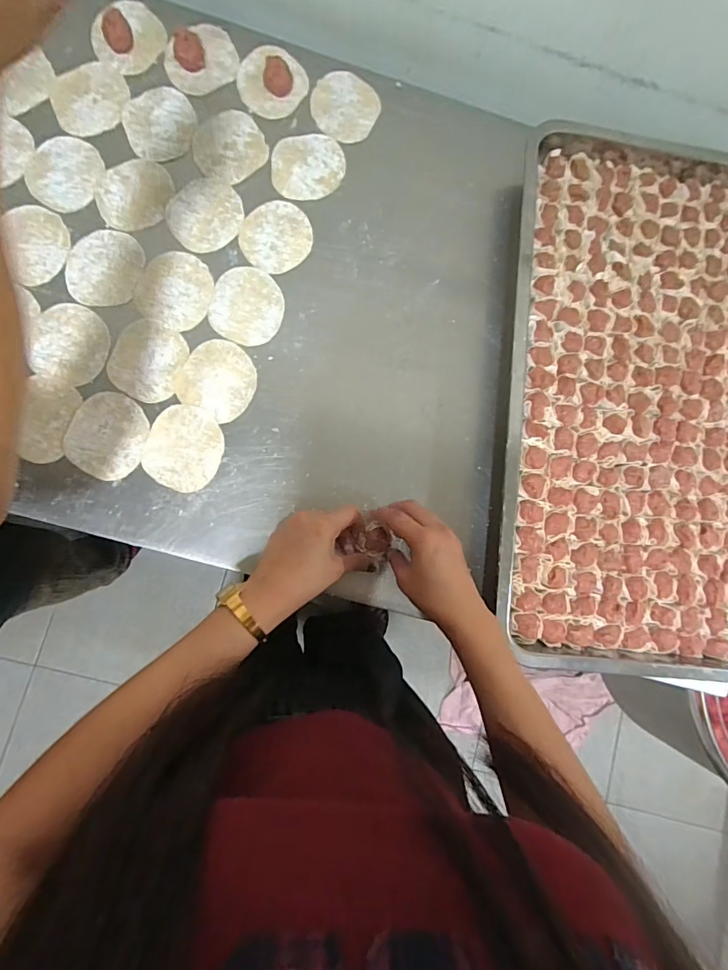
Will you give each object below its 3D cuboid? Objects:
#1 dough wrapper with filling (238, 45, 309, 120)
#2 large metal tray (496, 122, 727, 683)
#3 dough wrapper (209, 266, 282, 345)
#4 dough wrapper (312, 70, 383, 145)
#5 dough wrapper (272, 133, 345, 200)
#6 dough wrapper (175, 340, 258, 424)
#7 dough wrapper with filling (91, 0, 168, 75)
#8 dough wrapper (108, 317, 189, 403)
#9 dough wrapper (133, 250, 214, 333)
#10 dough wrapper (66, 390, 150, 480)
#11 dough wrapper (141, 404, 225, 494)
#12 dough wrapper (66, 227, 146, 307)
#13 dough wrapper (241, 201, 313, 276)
[{"bbox_3d":[-0.105,-0.464,0.514,0.077,0.018,0.082,-6,84,-6],"label":"dough wrapper with filling"},{"bbox_3d":[0.347,-0.100,0.501,0.389,0.042,0.603,7,83,-5],"label":"large metal tray"},{"bbox_3d":[-0.127,-0.195,0.487,0.075,0.004,0.084,10,83,-4],"label":"dough wrapper"},{"bbox_3d":[-0.023,-0.449,0.531,0.077,0.004,0.088,-32,87,-8],"label":"dough wrapper"},{"bbox_3d":[-0.064,-0.368,0.515,0.086,0.004,0.075,-28,87,-8],"label":"dough wrapper"},{"bbox_3d":[-0.153,-0.113,0.477,0.077,0.007,0.079,1,83,-6],"label":"dough wrapper"},{"bbox_3d":[-0.265,-0.505,0.503,0.078,0.026,0.066,-39,89,-8],"label":"dough wrapper with filling"},{"bbox_3d":[-0.229,-0.132,0.474,0.073,0.004,0.083,20,83,-4],"label":"dough wrapper"},{"bbox_3d":[-0.203,-0.212,0.485,0.075,0.004,0.083,15,81,-7],"label":"dough wrapper"},{"bbox_3d":[-0.263,-0.051,0.462,0.074,0.004,0.086,16,83,-6],"label":"dough wrapper"},{"bbox_3d":[-0.186,-0.039,0.465,0.075,0.005,0.085,18,82,-3],"label":"dough wrapper"},{"bbox_3d":[-0.277,-0.232,0.480,0.073,0.008,0.086,14,82,-4],"label":"dough wrapper"},{"bbox_3d":[-0.097,-0.277,0.499,0.077,0.004,0.083,1,83,-6],"label":"dough wrapper"}]

